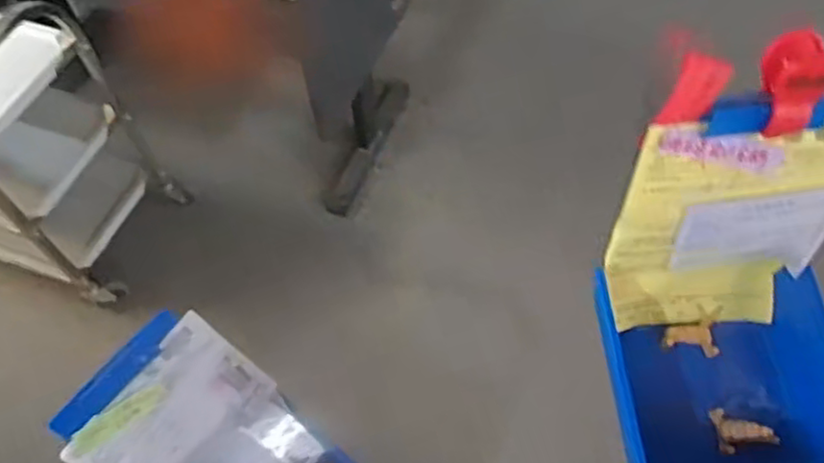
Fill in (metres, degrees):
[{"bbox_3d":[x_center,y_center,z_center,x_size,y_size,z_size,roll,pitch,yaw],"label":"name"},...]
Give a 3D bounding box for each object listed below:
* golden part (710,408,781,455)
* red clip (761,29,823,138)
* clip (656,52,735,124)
[{"bbox_3d":[0.245,0.145,0.481,0.040,0.015,0.033,-3,59,3],"label":"golden part"},{"bbox_3d":[0.209,-0.082,0.363,0.026,0.048,0.037,1,59,5],"label":"red clip"},{"bbox_3d":[0.157,-0.077,0.364,0.024,0.043,0.007,24,41,10],"label":"clip"}]

